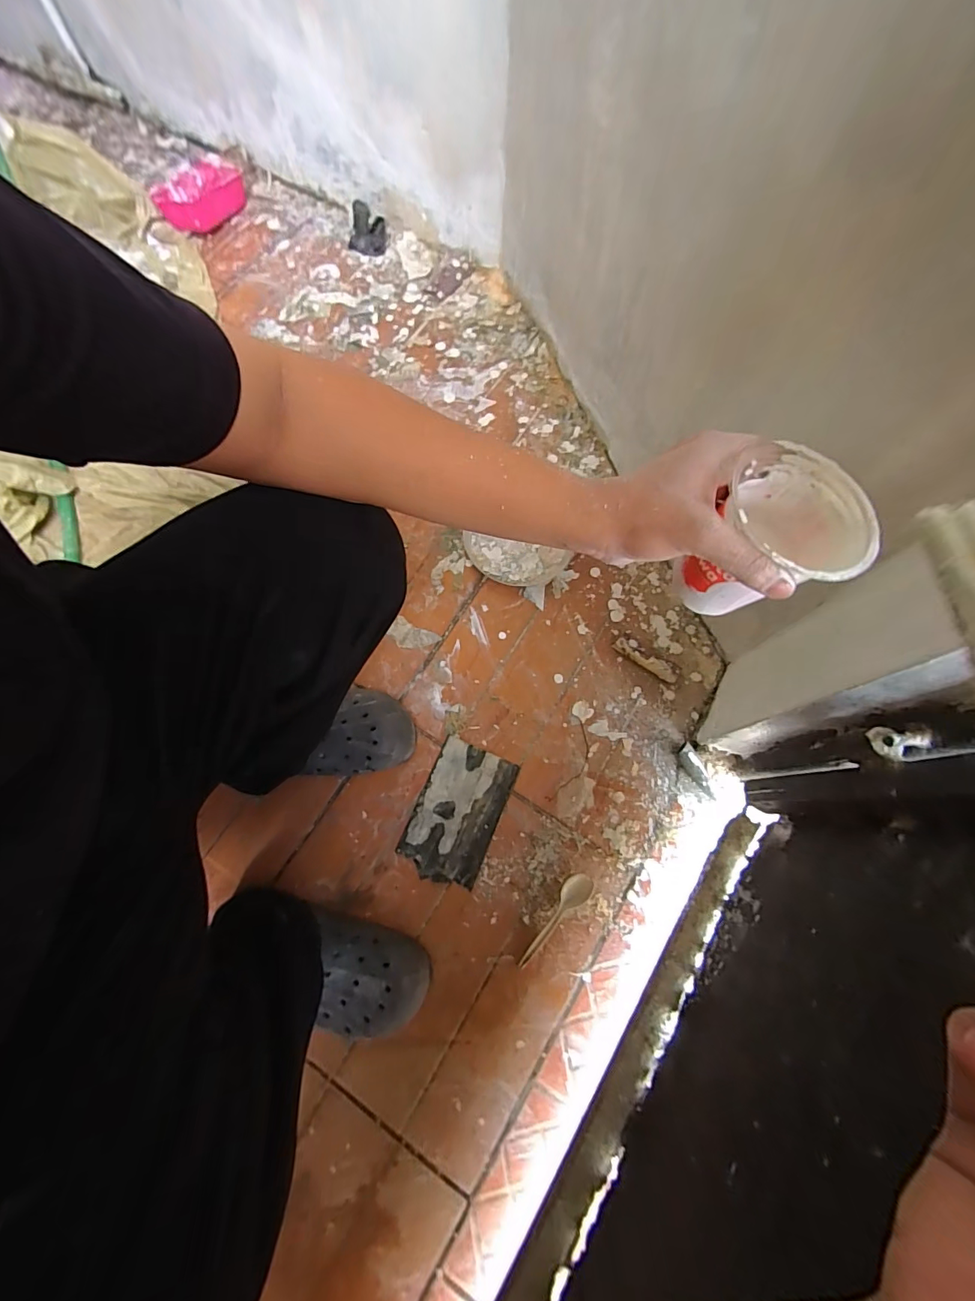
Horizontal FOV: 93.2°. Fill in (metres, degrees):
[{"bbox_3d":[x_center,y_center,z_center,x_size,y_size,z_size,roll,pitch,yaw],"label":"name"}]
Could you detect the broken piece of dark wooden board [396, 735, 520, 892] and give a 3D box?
[{"bbox_3d":[-0.041,0.223,0.639,0.110,0.004,0.178,23,74,8],"label":"broken piece of dark wooden board"}]

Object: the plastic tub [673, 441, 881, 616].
[{"bbox_3d":[0.192,-0.071,0.315,0.085,0.096,0.086,0,73,1],"label":"plastic tub"}]

